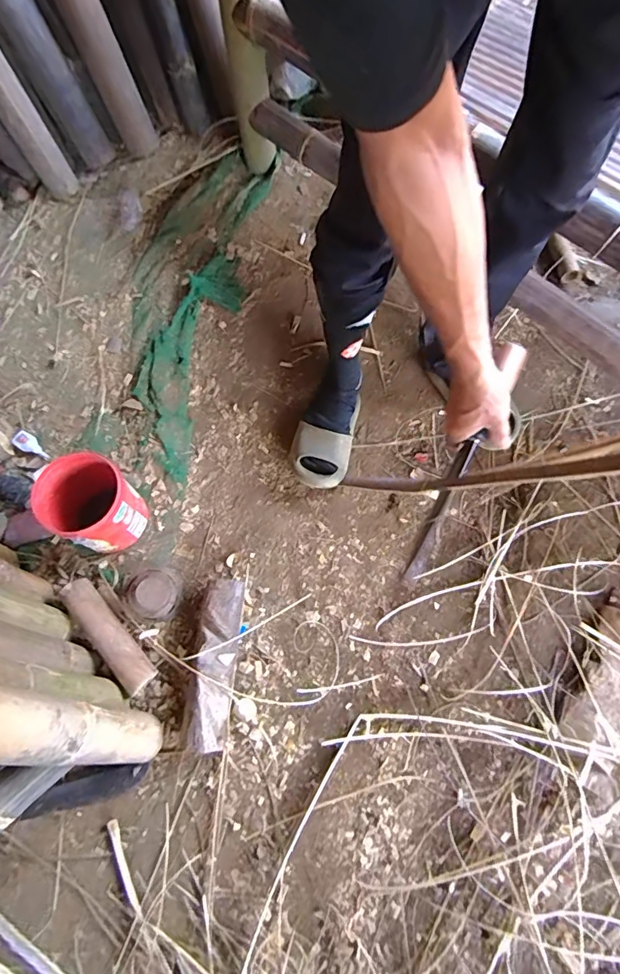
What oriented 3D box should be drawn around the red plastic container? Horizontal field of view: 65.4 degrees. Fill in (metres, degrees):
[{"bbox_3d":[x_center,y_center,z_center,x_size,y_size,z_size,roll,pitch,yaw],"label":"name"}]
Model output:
[{"bbox_3d":[-0.376,0.032,0.853,0.137,0.168,0.135,0,73,1],"label":"red plastic container"}]

